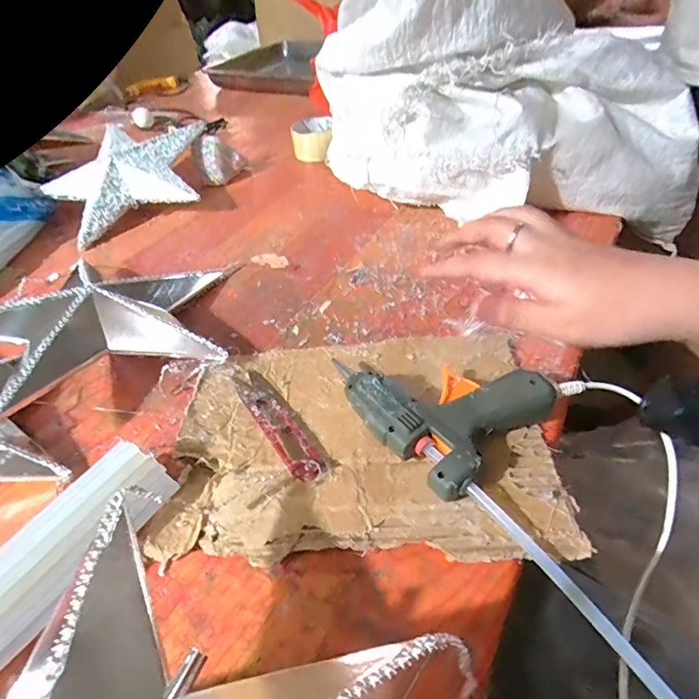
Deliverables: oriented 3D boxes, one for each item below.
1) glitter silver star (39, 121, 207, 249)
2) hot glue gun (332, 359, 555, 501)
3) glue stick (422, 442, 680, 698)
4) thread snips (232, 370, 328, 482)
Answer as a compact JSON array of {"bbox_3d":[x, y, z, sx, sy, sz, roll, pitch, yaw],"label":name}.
[{"bbox_3d":[-0.312,-0.247,0.643,0.236,0.048,0.199,-24,65,0],"label":"glitter silver star"},{"bbox_3d":[0.065,0.035,0.326,0.111,0.032,0.116,-31,47,-24],"label":"hot glue gun"},{"bbox_3d":[0.108,0.119,0.252,0.009,0.008,0.181,-31,60,-24],"label":"glue stick"},{"bbox_3d":[-0.056,0.051,0.339,0.026,0.011,0.118,-26,46,-20],"label":"thread snips"}]

